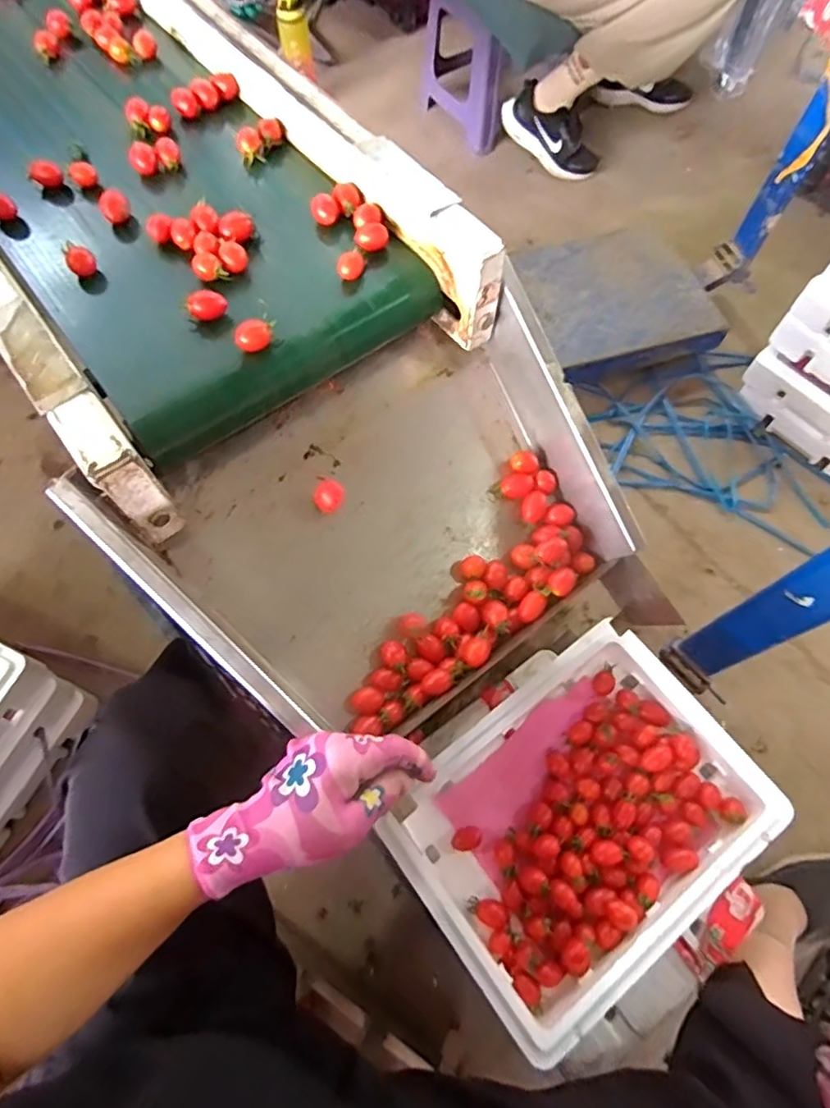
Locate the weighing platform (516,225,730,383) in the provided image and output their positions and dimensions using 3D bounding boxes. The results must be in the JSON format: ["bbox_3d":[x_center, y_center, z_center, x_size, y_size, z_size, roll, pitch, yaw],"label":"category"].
[{"bbox_3d":[0.368,-0.486,1.122,0.331,0.077,0.302,-15,65,-4],"label":"weighing platform"}]

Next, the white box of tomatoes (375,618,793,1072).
[{"bbox_3d":[0.170,0.272,0.606,0.346,0.073,0.255,-36,68,-13],"label":"white box of tomatoes"}]

